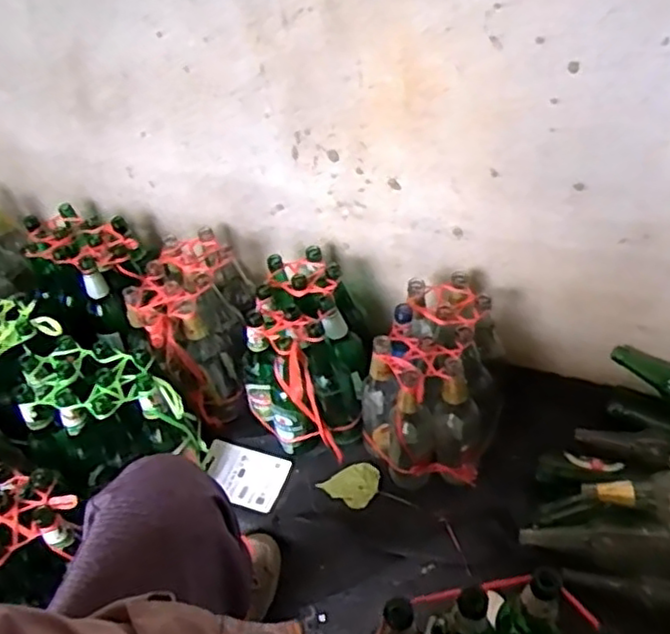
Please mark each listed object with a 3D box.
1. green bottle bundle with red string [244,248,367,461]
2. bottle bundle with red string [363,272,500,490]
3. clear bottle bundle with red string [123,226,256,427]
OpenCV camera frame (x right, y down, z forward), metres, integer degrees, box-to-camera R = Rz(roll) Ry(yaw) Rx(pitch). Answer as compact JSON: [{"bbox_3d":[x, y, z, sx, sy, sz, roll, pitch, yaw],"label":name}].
[{"bbox_3d":[-0.049,0.069,1.169,0.192,0.234,0.267,1,46,8],"label":"green bottle bundle with red string"},{"bbox_3d":[0.153,0.107,1.103,0.215,0.240,0.233,0,45,6],"label":"bottle bundle with red string"},{"bbox_3d":[-0.245,0.021,1.234,0.203,0.227,0.246,-7,45,0],"label":"clear bottle bundle with red string"}]

